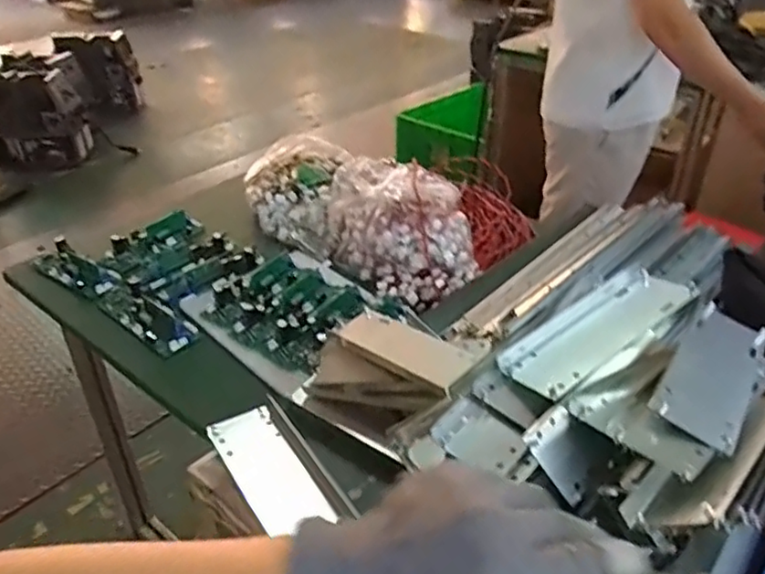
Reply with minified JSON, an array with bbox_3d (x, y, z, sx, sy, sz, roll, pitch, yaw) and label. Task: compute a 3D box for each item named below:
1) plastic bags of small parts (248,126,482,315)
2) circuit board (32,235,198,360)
[{"bbox_3d":[-0.050,-0.139,1.058,0.226,0.117,0.517,-24,41,-29],"label":"plastic bags of small parts"},{"bbox_3d":[-0.399,0.008,0.934,0.351,0.032,0.066,23,42,31],"label":"circuit board"}]

